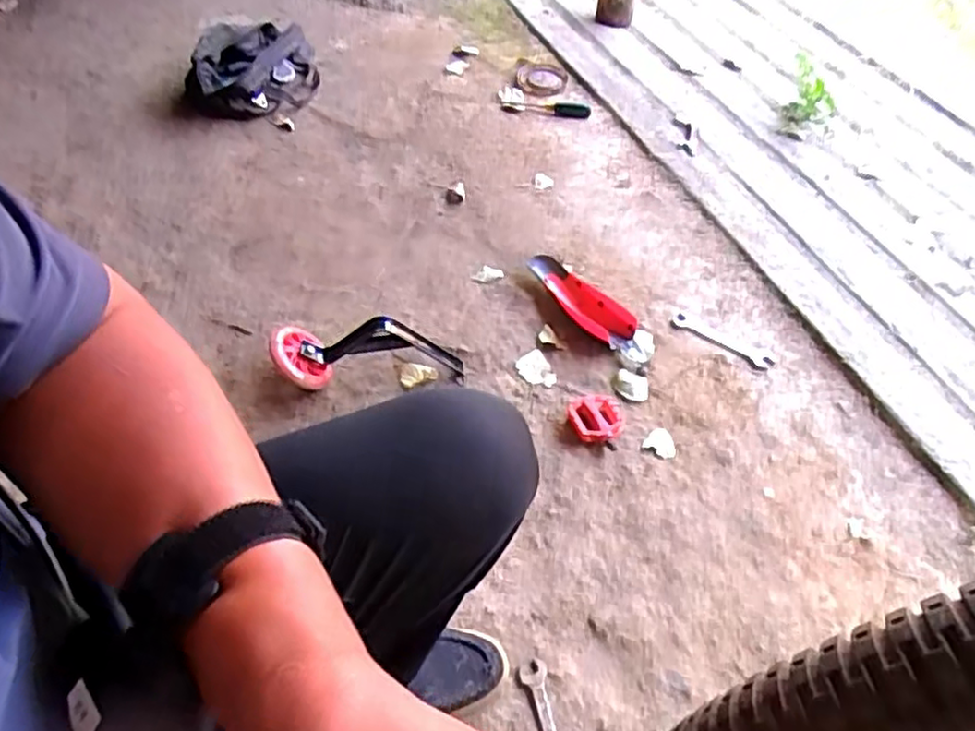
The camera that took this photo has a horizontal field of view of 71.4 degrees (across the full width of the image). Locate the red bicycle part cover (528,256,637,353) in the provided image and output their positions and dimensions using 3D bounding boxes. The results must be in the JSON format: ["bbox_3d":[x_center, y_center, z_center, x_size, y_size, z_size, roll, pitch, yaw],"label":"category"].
[{"bbox_3d":[0.163,-0.118,1.207,0.075,0.035,0.255,-29,59,-24],"label":"red bicycle part cover"}]

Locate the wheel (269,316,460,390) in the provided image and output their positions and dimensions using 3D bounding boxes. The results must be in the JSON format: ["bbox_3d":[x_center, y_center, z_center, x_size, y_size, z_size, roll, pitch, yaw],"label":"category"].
[{"bbox_3d":[-0.193,-0.021,1.040,0.257,0.099,0.094,-1,49,-8],"label":"wheel"}]

